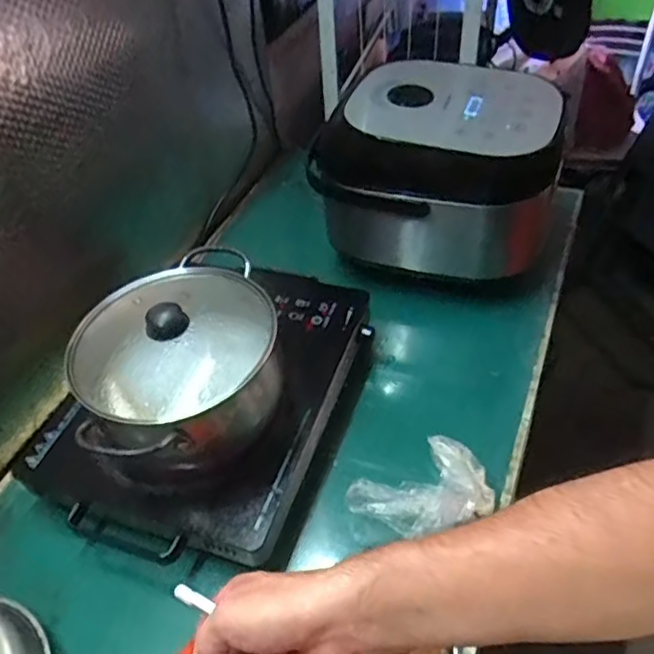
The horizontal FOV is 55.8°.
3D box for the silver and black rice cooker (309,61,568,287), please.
[{"bbox_3d":[0.159,-0.240,0.915,0.331,0.206,0.253,10,47,15],"label":"silver and black rice cooker"}]

